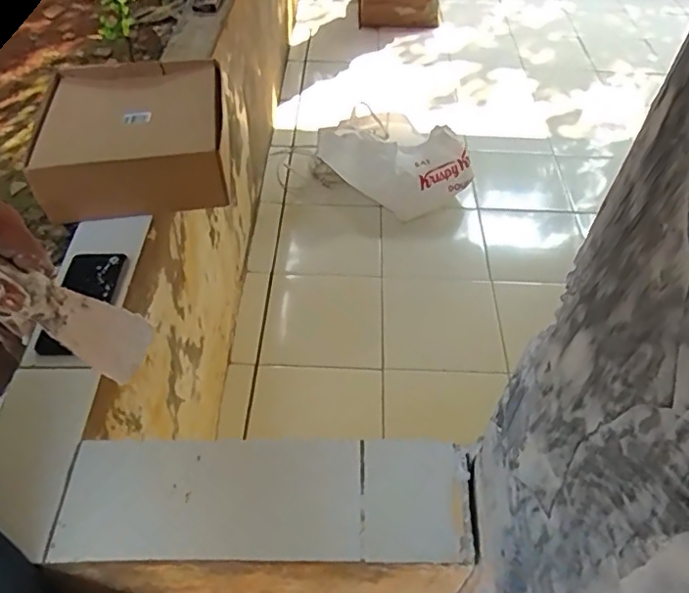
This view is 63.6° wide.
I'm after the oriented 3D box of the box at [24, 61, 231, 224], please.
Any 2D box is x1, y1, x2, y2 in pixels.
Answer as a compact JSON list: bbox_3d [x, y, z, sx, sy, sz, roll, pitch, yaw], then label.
[{"bbox_3d":[-0.324,-0.259,0.867,0.272,0.096,0.299,-8,51,-8],"label":"box"}]

